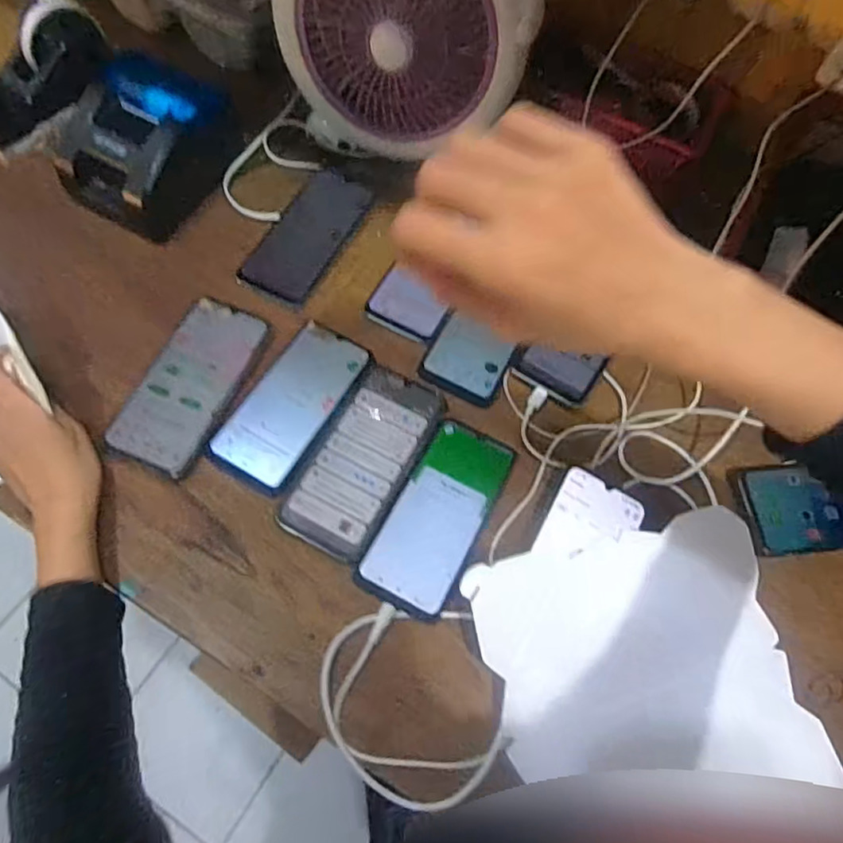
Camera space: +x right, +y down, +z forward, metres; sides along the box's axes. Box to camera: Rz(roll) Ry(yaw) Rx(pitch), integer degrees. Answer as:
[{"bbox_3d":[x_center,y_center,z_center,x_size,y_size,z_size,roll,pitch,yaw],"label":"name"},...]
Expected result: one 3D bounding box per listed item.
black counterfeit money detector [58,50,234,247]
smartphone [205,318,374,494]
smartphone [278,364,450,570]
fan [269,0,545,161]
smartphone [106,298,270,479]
[{"bbox_3d":[-0.271,-0.282,0.576,0.130,0.069,0.167,23,67,6],"label":"black counterfeit money detector"},{"bbox_3d":[-0.114,-0.017,0.517,0.080,0.015,0.162,29,73,7],"label":"smartphone"},{"bbox_3d":[-0.048,0.030,0.495,0.083,0.008,0.169,27,73,7],"label":"smartphone"},{"bbox_3d":[-0.024,-0.363,0.530,0.248,0.243,0.069,18,66,4],"label":"fan"},{"bbox_3d":[-0.208,-0.036,0.516,0.082,0.017,0.165,22,72,5],"label":"smartphone"}]

